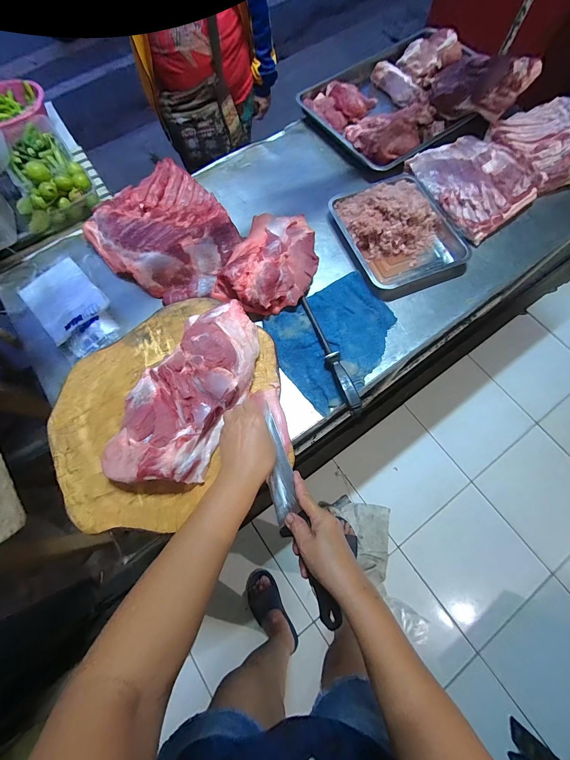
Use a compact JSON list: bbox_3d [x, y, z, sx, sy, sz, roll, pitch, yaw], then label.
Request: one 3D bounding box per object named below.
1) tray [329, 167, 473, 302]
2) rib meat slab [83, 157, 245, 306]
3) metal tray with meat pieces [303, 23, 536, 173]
[{"bbox_3d":[0.279,-0.376,0.726,0.255,0.079,0.325,-19,72,-7],"label":"tray"},{"bbox_3d":[-0.273,-0.351,0.732,0.356,0.043,0.303,40,75,12],"label":"rib meat slab"},{"bbox_3d":[0.342,-0.846,0.875,0.536,0.123,0.450,-27,74,-9],"label":"metal tray with meat pieces"}]

